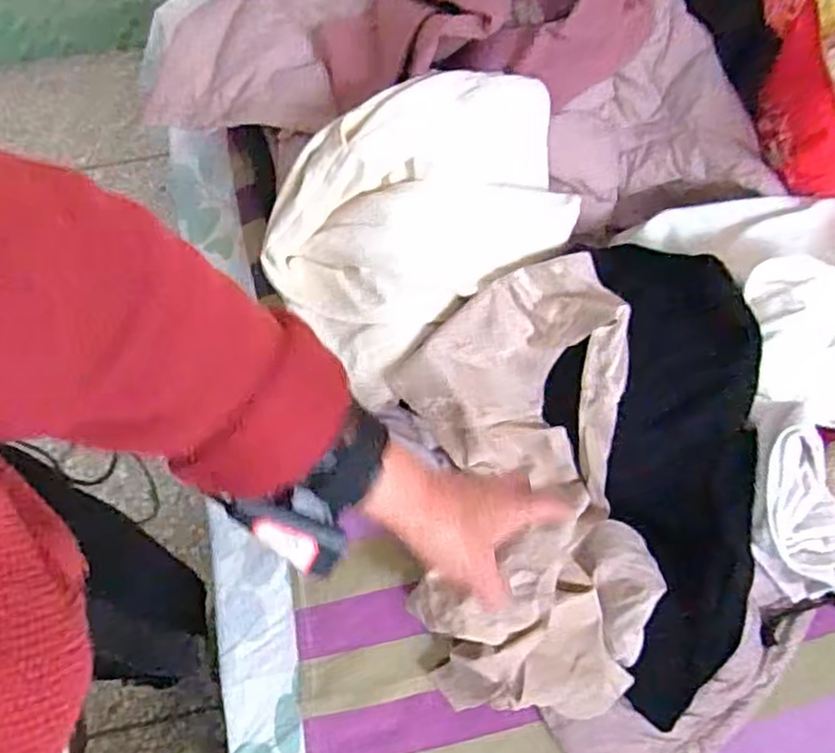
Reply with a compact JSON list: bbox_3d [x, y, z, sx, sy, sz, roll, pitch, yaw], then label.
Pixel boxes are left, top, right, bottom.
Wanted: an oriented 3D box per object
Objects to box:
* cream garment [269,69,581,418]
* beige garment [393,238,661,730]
[{"bbox_3d":[0.000,-0.141,0.626,0.283,0.110,0.198,-39,74,-13],"label":"cream garment"},{"bbox_3d":[0.083,0.085,0.586,0.180,0.099,0.355,-1,74,0],"label":"beige garment"}]

